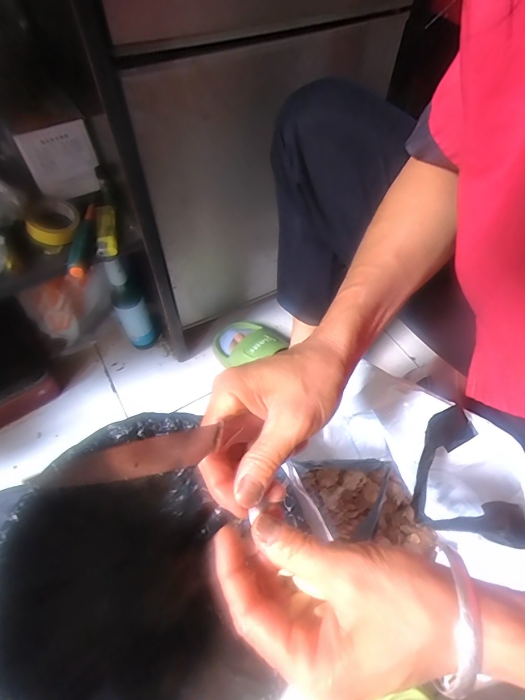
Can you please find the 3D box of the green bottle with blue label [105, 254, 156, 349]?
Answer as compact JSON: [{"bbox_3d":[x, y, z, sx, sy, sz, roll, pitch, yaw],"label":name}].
[{"bbox_3d":[-0.221,-0.077,0.644,0.052,0.217,0.052,-23,61,-16],"label":"green bottle with blue label"}]

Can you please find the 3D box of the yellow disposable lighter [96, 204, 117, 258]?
[{"bbox_3d":[-0.190,-0.148,0.467,0.023,0.016,0.081,-8,58,-8],"label":"yellow disposable lighter"}]

